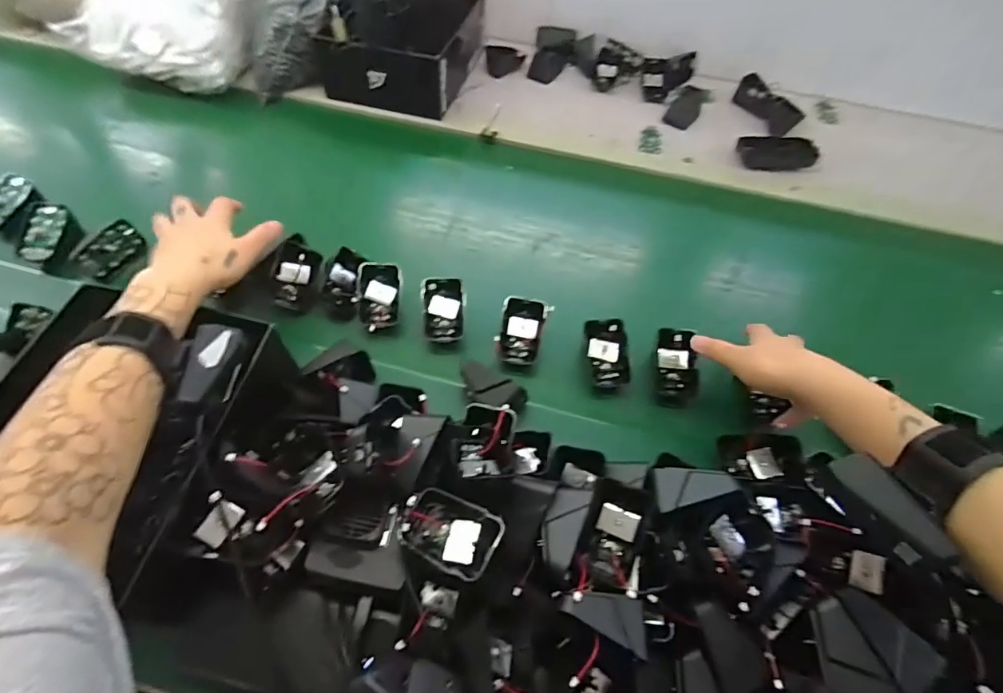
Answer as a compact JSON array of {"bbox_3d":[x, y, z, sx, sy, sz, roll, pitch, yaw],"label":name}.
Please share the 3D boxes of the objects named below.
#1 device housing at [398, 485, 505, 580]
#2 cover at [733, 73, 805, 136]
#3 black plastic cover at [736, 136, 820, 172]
[{"bbox_3d":[-0.037,0.129,0.354,0.072,0.019,0.047,22,57,12],"label":"device housing"},{"bbox_3d":[0.409,-0.378,0.784,0.048,0.034,0.117,-17,57,-14],"label":"cover"},{"bbox_3d":[0.393,-0.279,0.726,0.105,0.024,0.049,-1,55,-3],"label":"black plastic cover"}]

